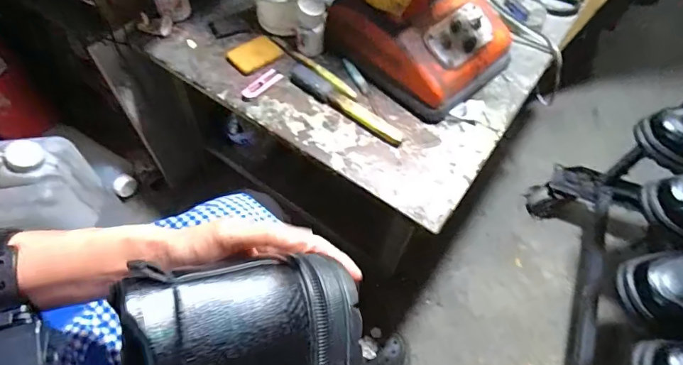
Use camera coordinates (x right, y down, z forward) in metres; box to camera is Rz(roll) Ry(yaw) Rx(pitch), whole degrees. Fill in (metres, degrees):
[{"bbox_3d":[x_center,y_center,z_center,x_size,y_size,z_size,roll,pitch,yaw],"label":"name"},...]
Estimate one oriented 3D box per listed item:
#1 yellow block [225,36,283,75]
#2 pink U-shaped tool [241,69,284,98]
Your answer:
[{"bbox_3d":[-0.132,-0.193,0.637,0.075,0.005,0.056,-38,69,-22],"label":"yellow block"},{"bbox_3d":[-0.115,-0.143,0.614,0.024,0.008,0.067,37,65,17],"label":"pink U-shaped tool"}]

